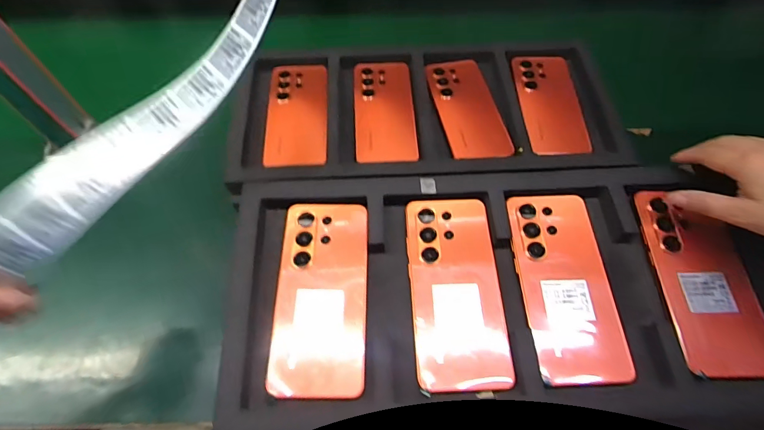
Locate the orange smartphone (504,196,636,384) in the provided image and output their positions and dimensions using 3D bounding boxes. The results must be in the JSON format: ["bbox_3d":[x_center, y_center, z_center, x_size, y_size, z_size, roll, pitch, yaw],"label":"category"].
[{"bbox_3d":[0.163,0.058,0.363,0.077,0.007,0.170,-3,62,-2],"label":"orange smartphone"}]

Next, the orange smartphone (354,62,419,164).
[{"bbox_3d":[0.003,-0.140,0.542,0.078,0.008,0.166,-2,62,-2],"label":"orange smartphone"}]

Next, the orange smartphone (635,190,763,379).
[{"bbox_3d":[0.286,0.054,0.364,0.082,0.011,0.169,-4,63,-3],"label":"orange smartphone"}]

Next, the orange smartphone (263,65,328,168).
[{"bbox_3d":[-0.111,-0.136,0.536,0.078,0.008,0.170,-3,62,-2],"label":"orange smartphone"}]

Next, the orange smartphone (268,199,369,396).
[{"bbox_3d":[-0.052,0.067,0.357,0.080,0.009,0.168,0,62,-1],"label":"orange smartphone"}]

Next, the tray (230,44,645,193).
[{"bbox_3d":[0.059,-0.139,0.535,0.476,0.024,0.217,-4,62,-3],"label":"tray"}]

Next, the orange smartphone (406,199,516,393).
[{"bbox_3d":[0.065,0.063,0.359,0.077,0.011,0.167,-2,62,-2],"label":"orange smartphone"}]

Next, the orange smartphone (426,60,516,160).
[{"bbox_3d":[0.112,-0.144,0.539,0.077,0.007,0.175,-9,62,-5],"label":"orange smartphone"}]

